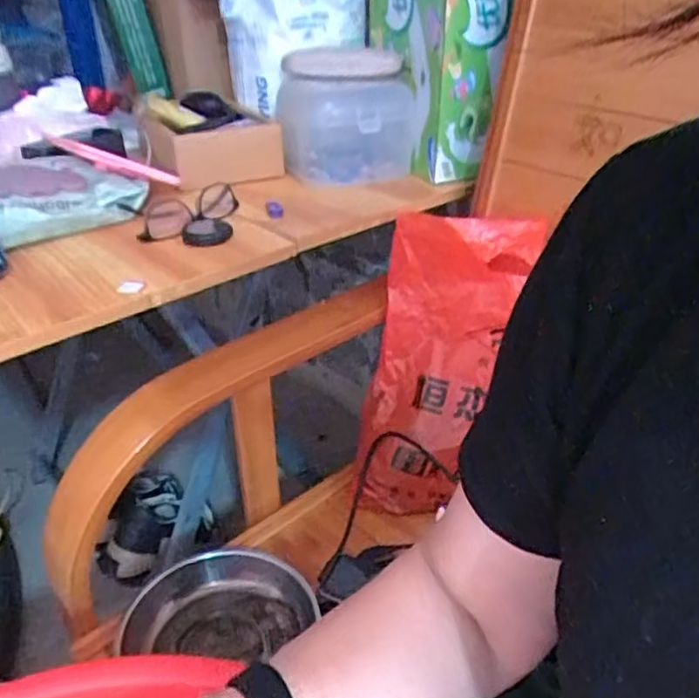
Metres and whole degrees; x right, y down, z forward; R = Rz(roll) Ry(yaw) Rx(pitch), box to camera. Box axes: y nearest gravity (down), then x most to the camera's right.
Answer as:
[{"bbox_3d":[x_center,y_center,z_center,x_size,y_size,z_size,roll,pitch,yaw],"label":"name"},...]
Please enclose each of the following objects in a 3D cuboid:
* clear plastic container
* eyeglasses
[{"bbox_3d":[-0.003,-0.299,0.859,0.170,0.148,0.135,-4,32,-4],"label":"clear plastic container"},{"bbox_3d":[-0.180,-0.153,0.744,0.131,0.023,0.068,-26,40,-35],"label":"eyeglasses"}]

